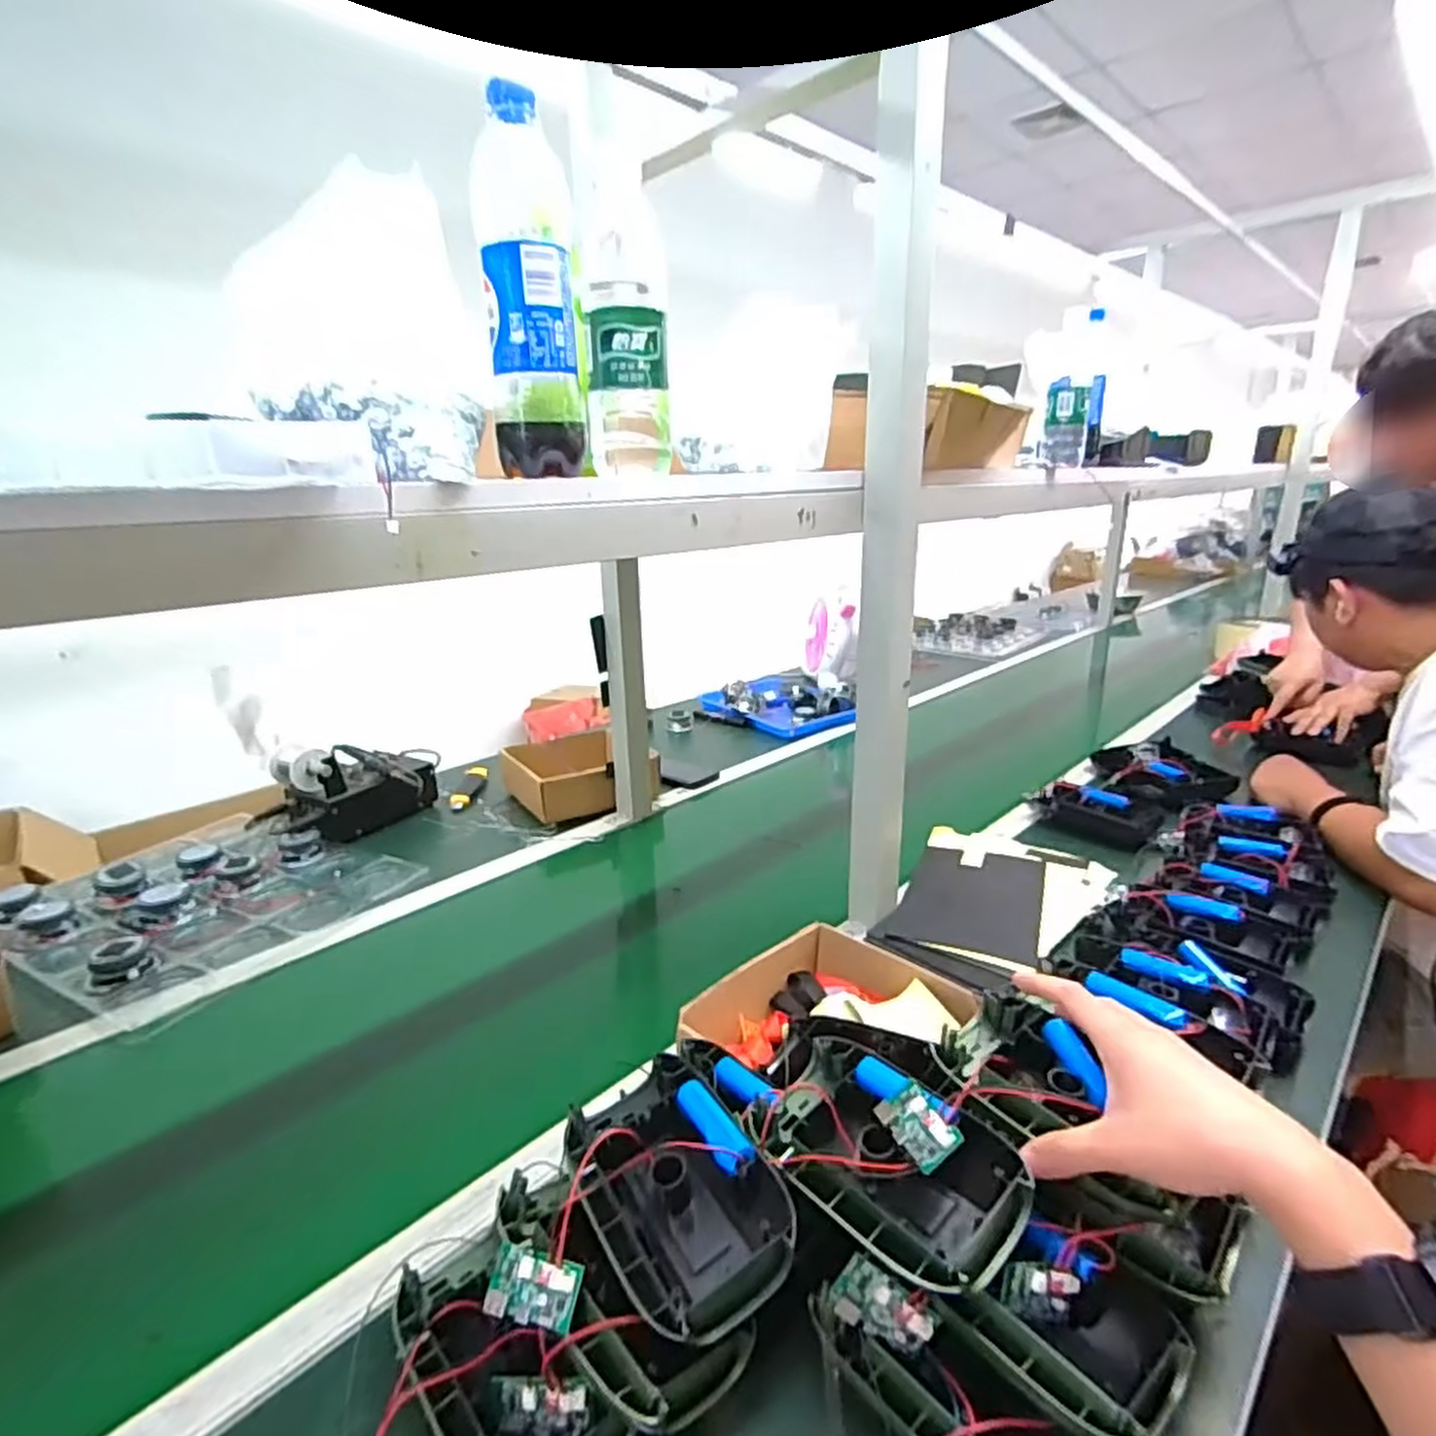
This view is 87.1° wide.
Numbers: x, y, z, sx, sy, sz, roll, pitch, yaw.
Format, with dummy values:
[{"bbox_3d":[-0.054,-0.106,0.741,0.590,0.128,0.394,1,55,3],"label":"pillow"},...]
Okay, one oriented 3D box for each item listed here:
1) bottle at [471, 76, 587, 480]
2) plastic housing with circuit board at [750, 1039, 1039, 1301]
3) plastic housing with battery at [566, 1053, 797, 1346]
[{"bbox_3d":[-0.126,-0.283,0.509,0.060,0.223,0.055,-5,18,-11],"label":"bottle"},{"bbox_3d":[0.098,0.258,0.452,0.160,0.048,0.098,15,23,41],"label":"plastic housing with circuit board"},{"bbox_3d":[-0.030,0.282,0.452,0.109,0.053,0.162,-13,21,-33],"label":"plastic housing with battery"}]

